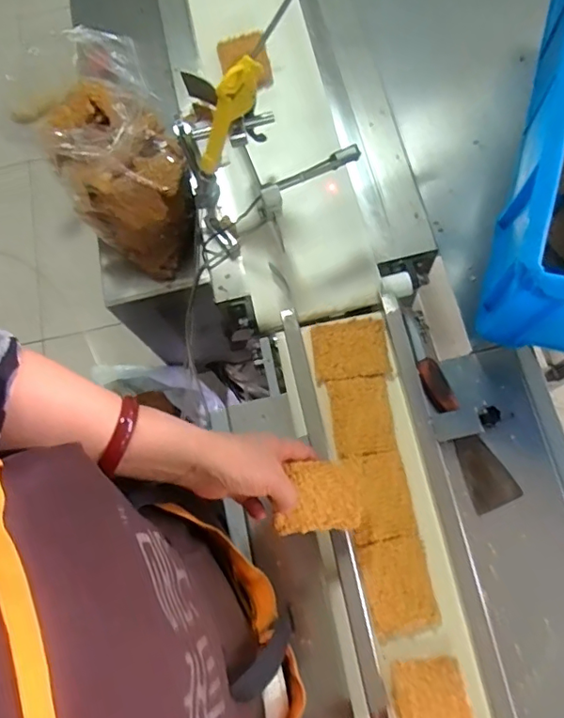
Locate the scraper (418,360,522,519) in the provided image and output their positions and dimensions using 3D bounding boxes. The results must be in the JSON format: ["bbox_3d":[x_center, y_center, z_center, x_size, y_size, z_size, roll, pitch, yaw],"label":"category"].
[{"bbox_3d":[0.203,0.082,0.604,0.049,0.025,0.178,-26,73,-4],"label":"scraper"}]

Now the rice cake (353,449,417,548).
[{"bbox_3d":[0.106,0.151,0.586,0.064,0.008,0.091,-10,73,1],"label":"rice cake"}]

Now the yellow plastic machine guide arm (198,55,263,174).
[{"bbox_3d":[-0.063,-0.276,0.615,0.045,0.139,0.019,-23,69,-41],"label":"yellow plastic machine guide arm"}]

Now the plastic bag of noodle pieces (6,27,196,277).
[{"bbox_3d":[-0.217,-0.261,0.727,0.156,0.184,0.315,-26,110,-7],"label":"plastic bag of noodle pieces"}]

